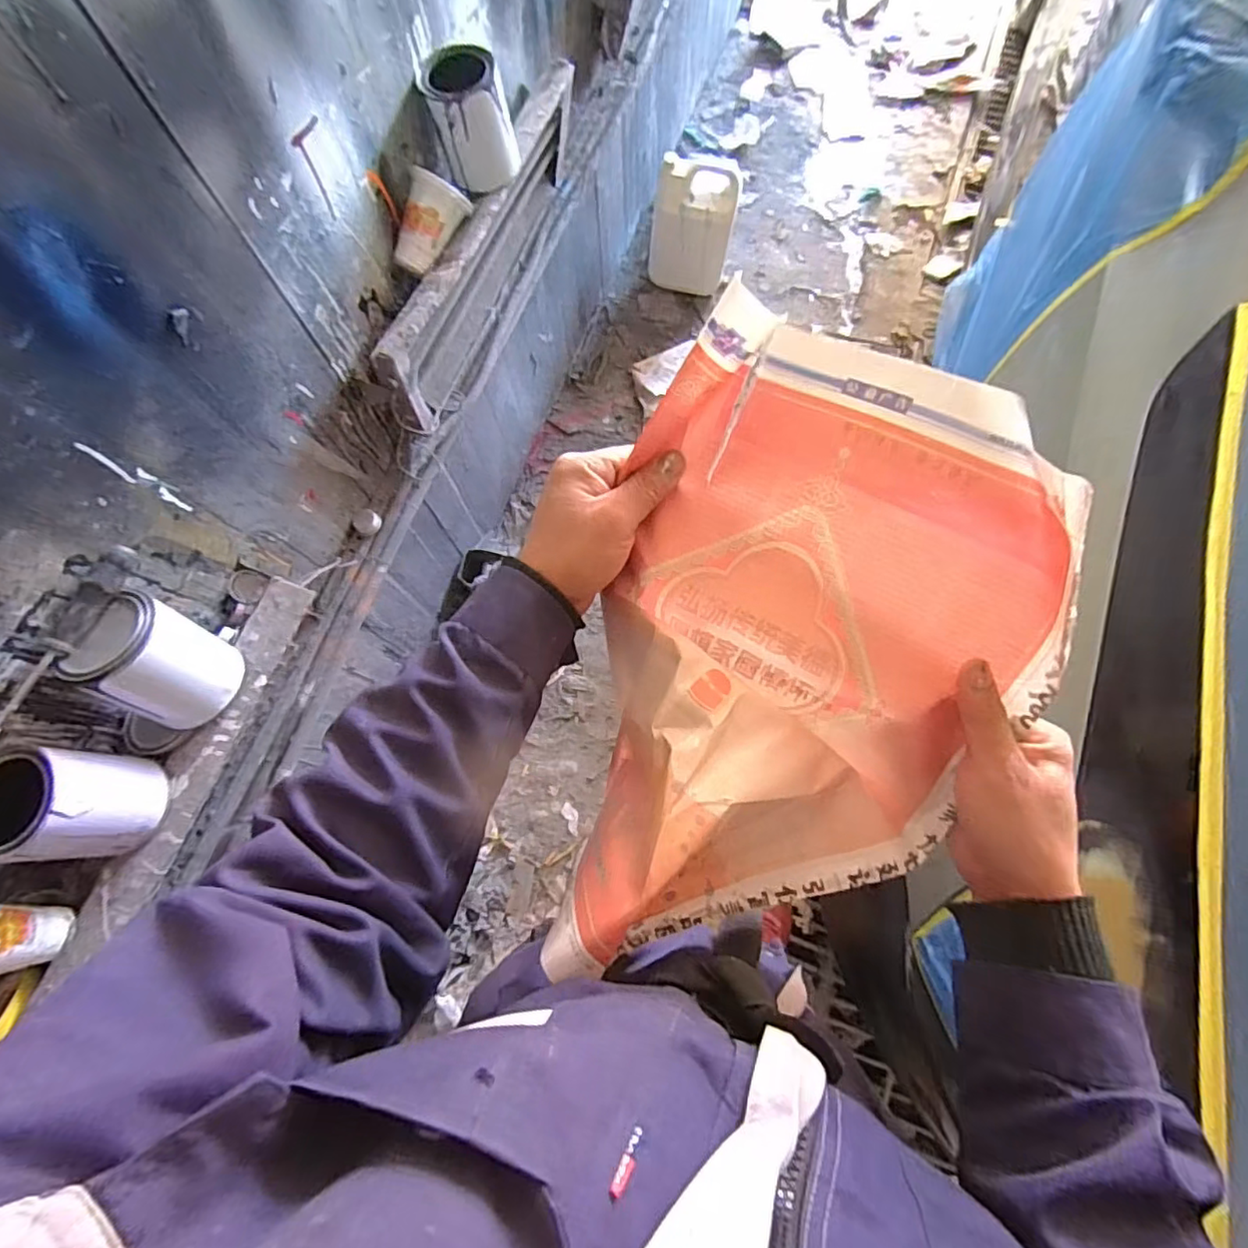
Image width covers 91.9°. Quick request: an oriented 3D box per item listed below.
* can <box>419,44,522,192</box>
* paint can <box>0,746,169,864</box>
[{"bbox_3d":[-0.213,-0.714,0.853,0.101,0.150,0.101,-1,73,2],"label":"can"},{"bbox_3d":[-0.578,0.185,0.620,0.114,0.137,0.101,0,73,2],"label":"paint can"}]

